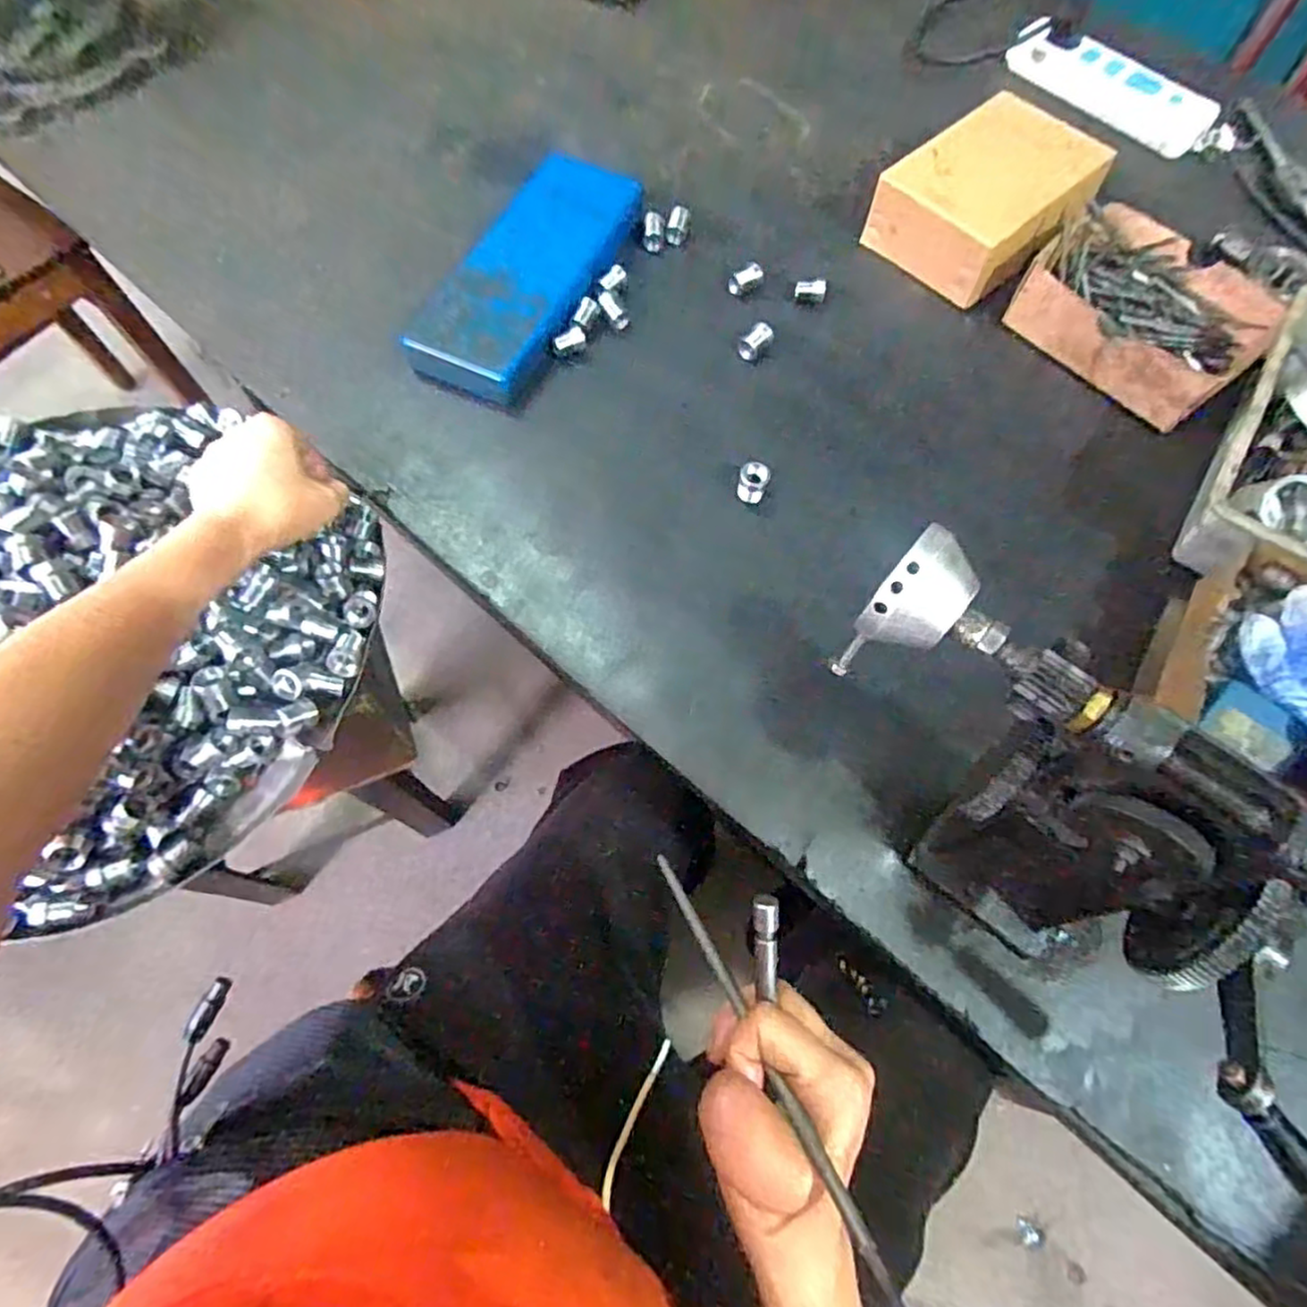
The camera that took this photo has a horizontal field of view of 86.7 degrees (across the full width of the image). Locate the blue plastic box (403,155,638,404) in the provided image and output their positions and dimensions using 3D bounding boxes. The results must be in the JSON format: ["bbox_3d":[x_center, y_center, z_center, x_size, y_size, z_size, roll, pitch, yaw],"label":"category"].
[{"bbox_3d":[-0.095,-0.303,0.551,0.097,0.028,0.258,20,67,6],"label":"blue plastic box"}]

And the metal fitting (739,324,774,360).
[{"bbox_3d":[0.081,-0.245,0.545,0.017,0.017,0.027,39,70,13],"label":"metal fitting"}]

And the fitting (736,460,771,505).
[{"bbox_3d":[0.070,-0.119,0.487,0.020,0.027,0.017,16,67,4],"label":"fitting"}]

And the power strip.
[{"bbox_3d":[0.446,-0.556,0.680,0.206,0.037,0.045,39,70,13],"label":"power strip"}]

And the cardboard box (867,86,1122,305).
[{"bbox_3d":[0.277,-0.377,0.583,0.161,0.073,0.128,-35,73,-16],"label":"cardboard box"}]

